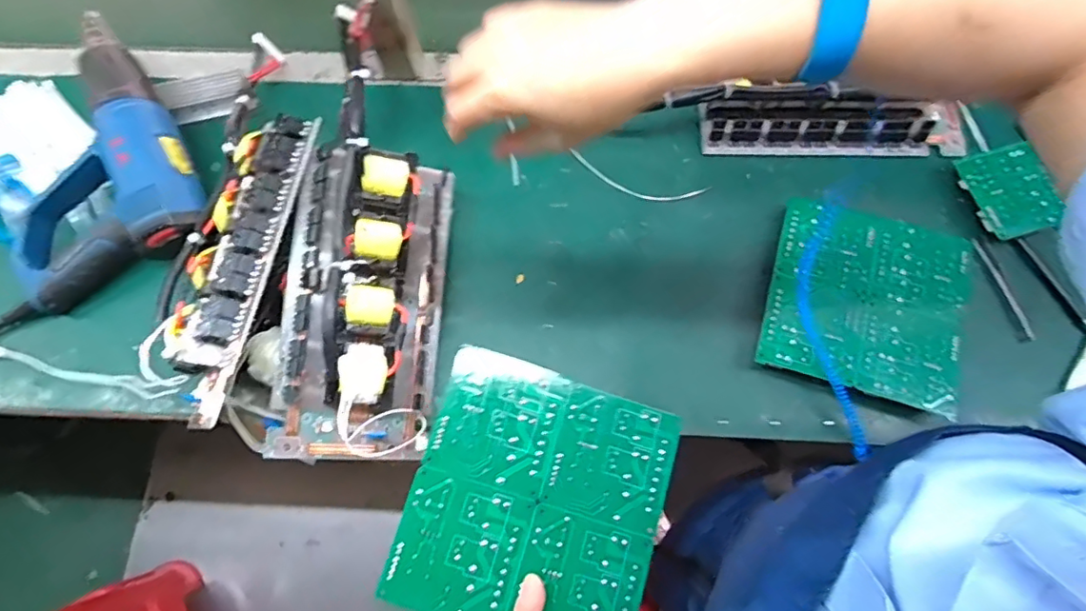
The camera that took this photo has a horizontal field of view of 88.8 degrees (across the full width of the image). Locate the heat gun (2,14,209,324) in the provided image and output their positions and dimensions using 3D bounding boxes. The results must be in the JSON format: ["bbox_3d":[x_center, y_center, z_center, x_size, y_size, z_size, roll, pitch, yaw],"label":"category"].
[{"bbox_3d":[-0.470,-0.154,0.583,0.211,0.085,0.285,-17,71,-4],"label":"heat gun"}]

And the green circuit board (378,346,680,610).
[{"bbox_3d":[-0.003,0.144,0.413,0.178,0.005,0.185,17,73,0],"label":"green circuit board"}]

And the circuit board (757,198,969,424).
[{"bbox_3d":[0.323,-0.008,0.553,0.181,0.016,0.192,17,72,7],"label":"circuit board"}]

